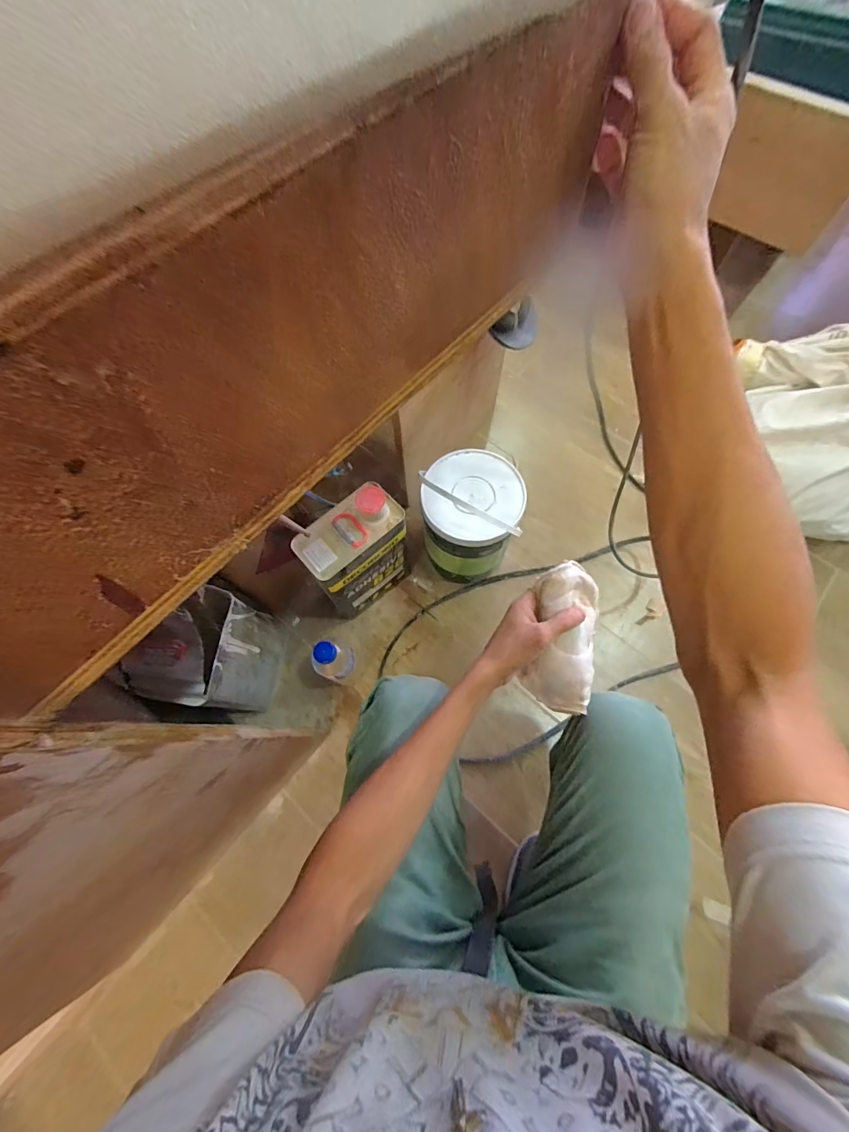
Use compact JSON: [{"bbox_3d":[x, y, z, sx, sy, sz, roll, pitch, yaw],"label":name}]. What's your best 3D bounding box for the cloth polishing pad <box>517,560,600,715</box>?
[{"bbox_3d":[0.163,0.082,0.494,0.079,0.043,0.168,5,89,3],"label":"cloth polishing pad"}]

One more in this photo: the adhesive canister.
[{"bbox_3d":[-0.113,-0.015,0.748,0.168,0.264,0.093,-38,73,-12],"label":"adhesive canister"}]

